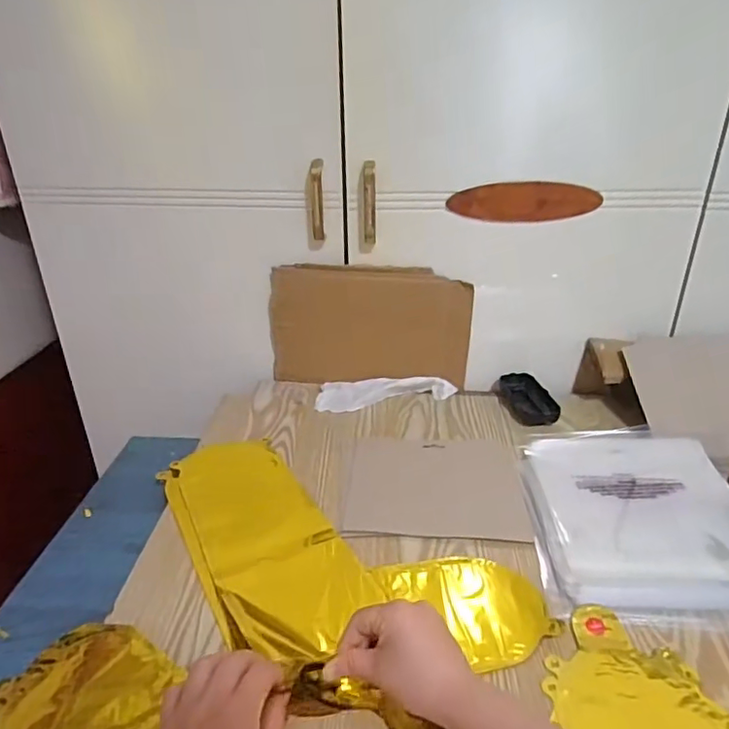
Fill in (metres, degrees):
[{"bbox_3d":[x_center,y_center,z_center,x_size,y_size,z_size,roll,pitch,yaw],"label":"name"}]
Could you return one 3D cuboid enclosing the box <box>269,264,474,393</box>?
[{"bbox_3d":[0.006,-0.051,0.788,0.278,0.177,0.018,3,28,5],"label":"box"}]

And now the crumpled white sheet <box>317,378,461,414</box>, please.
[{"bbox_3d":[0.031,0.036,0.791,0.195,0.024,0.064,-3,28,-7],"label":"crumpled white sheet"}]

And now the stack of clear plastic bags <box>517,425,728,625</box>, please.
[{"bbox_3d":[0.287,0.144,0.588,0.223,0.026,0.271,2,27,4],"label":"stack of clear plastic bags"}]

